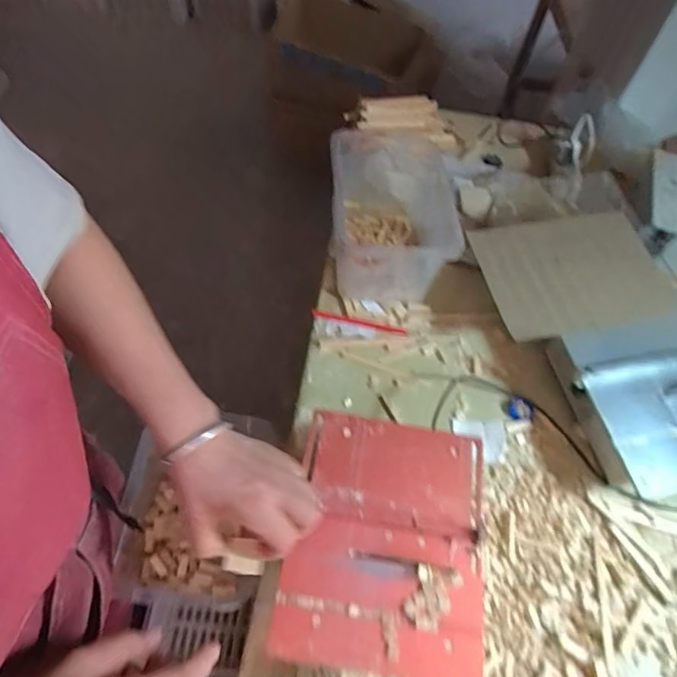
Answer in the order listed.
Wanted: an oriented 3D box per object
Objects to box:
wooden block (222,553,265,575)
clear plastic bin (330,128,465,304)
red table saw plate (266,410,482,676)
[{"bbox_3d":[-0.086,0.206,0.440,0.037,0.007,0.012,14,58,-5],"label":"wooden block"},{"bbox_3d":[0.095,-0.230,0.821,0.204,0.143,0.336,5,57,-1],"label":"clear plastic bin"},{"bbox_3d":[0.048,0.199,0.498,0.189,0.016,0.240,9,57,1],"label":"red table saw plate"}]

